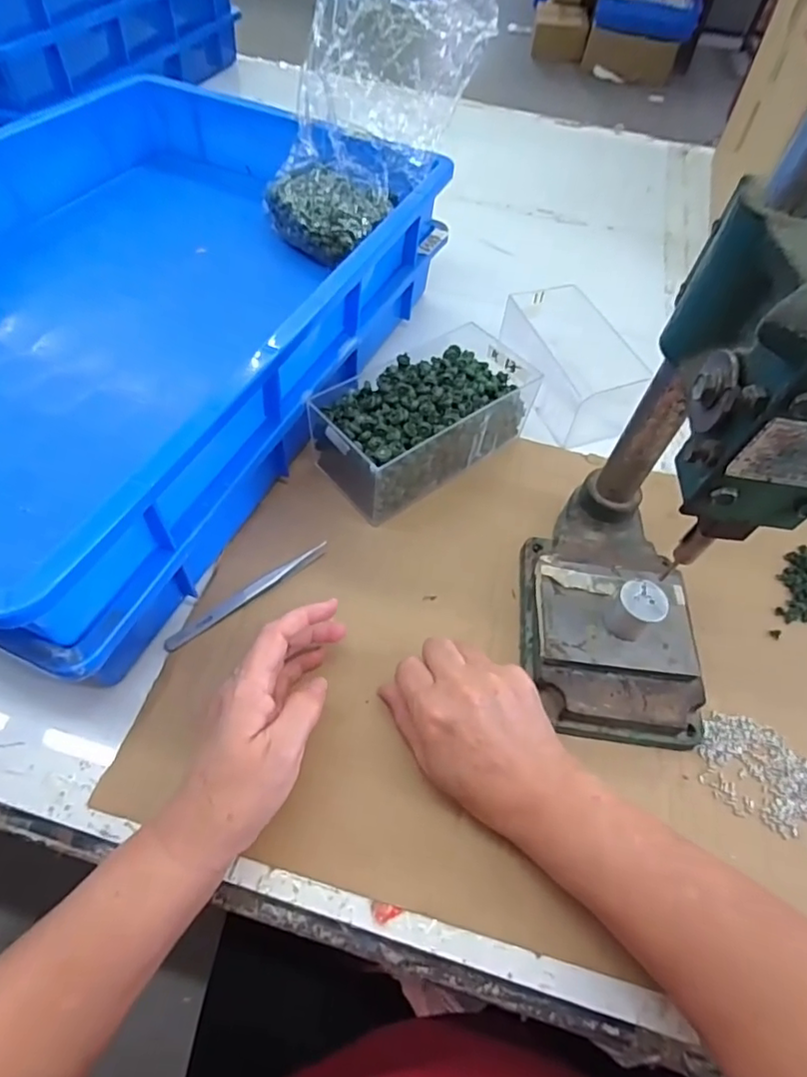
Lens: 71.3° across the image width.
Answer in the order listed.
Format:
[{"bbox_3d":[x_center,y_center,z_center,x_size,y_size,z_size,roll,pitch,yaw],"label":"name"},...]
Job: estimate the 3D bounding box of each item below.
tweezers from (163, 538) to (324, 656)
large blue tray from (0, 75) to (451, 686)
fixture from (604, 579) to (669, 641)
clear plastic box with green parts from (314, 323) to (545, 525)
[{"bbox_3d":[-0.110,0.039,0.405,0.130,0.004,0.012,-34,64,-24],"label":"tweezers"},{"bbox_3d":[-0.229,-0.191,0.474,0.367,0.137,0.544,22,57,9],"label":"large blue tray"},{"bbox_3d":[0.149,0.047,0.362,0.028,0.033,0.029,2,56,-4],"label":"fixture"},{"bbox_3d":[0.016,-0.102,0.472,0.180,0.076,0.098,-30,63,-22],"label":"clear plastic box with green parts"}]

